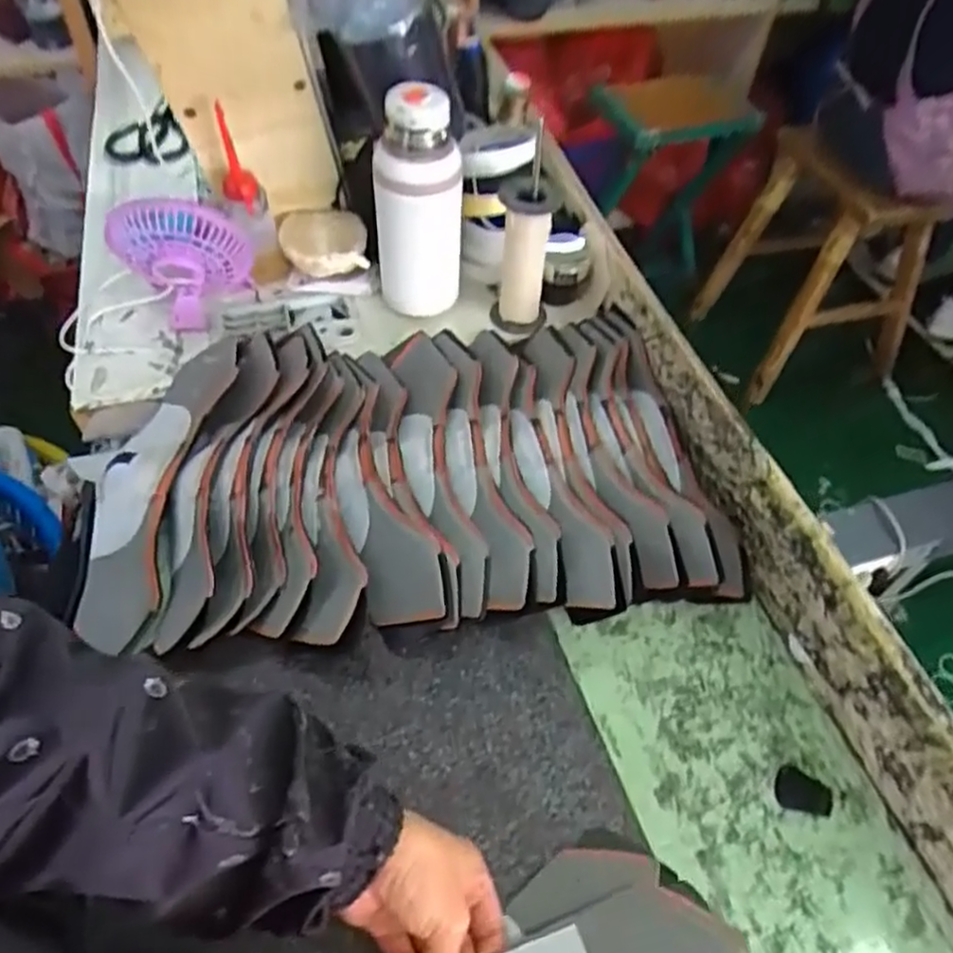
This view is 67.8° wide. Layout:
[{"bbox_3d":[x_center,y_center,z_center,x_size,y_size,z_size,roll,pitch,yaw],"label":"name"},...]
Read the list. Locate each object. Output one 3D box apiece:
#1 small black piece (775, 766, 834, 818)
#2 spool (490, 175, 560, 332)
[{"bbox_3d":[0.235,0.226,0.507,0.038,0.004,0.029,16,52,9],"label":"small black piece"},{"bbox_3d":[0.048,-0.214,0.705,0.053,0.146,0.053,-4,52,-6],"label":"spool"}]

